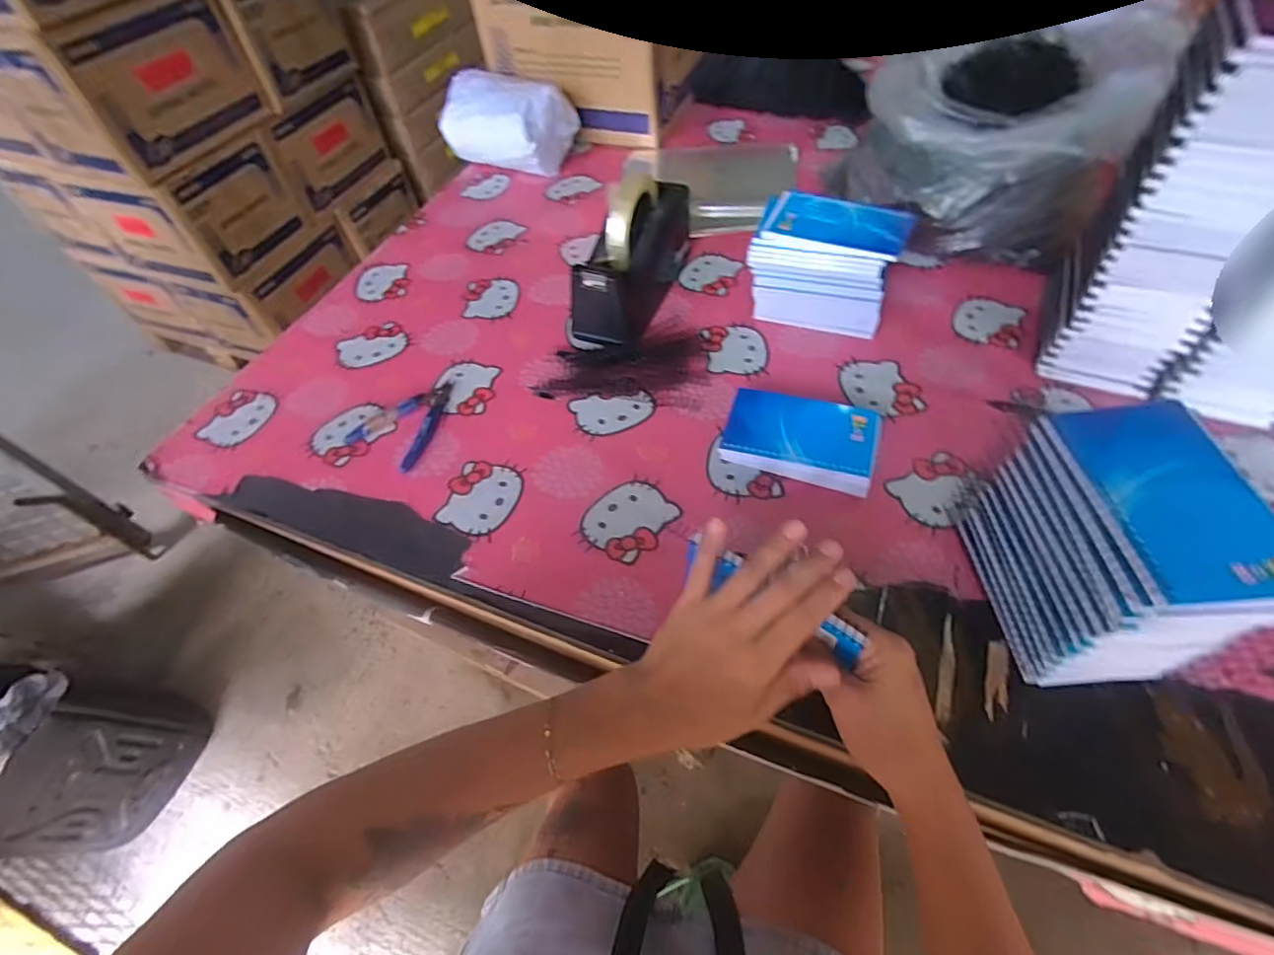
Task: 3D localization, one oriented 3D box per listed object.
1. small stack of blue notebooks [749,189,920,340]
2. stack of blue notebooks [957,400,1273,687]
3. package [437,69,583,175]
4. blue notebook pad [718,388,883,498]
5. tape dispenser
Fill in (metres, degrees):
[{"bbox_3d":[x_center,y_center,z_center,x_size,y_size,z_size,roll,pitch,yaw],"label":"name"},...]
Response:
[{"bbox_3d":[0.201,-0.224,0.623,0.141,0.106,0.085,19,57,18],"label":"small stack of blue notebooks"},{"bbox_3d":[0.304,0.053,0.383,0.086,0.149,0.131,-3,53,3],"label":"stack of blue notebooks"},{"bbox_3d":[-0.204,-0.543,0.898,0.200,0.109,0.122,17,56,17],"label":"package"},{"bbox_3d":[0.151,-0.035,0.539,0.132,0.031,0.088,16,56,16],"label":"blue notebook pad"},{"bbox_3d":[-0.004,-0.257,0.665,0.073,0.127,0.209,16,56,17],"label":"tape dispenser"}]

